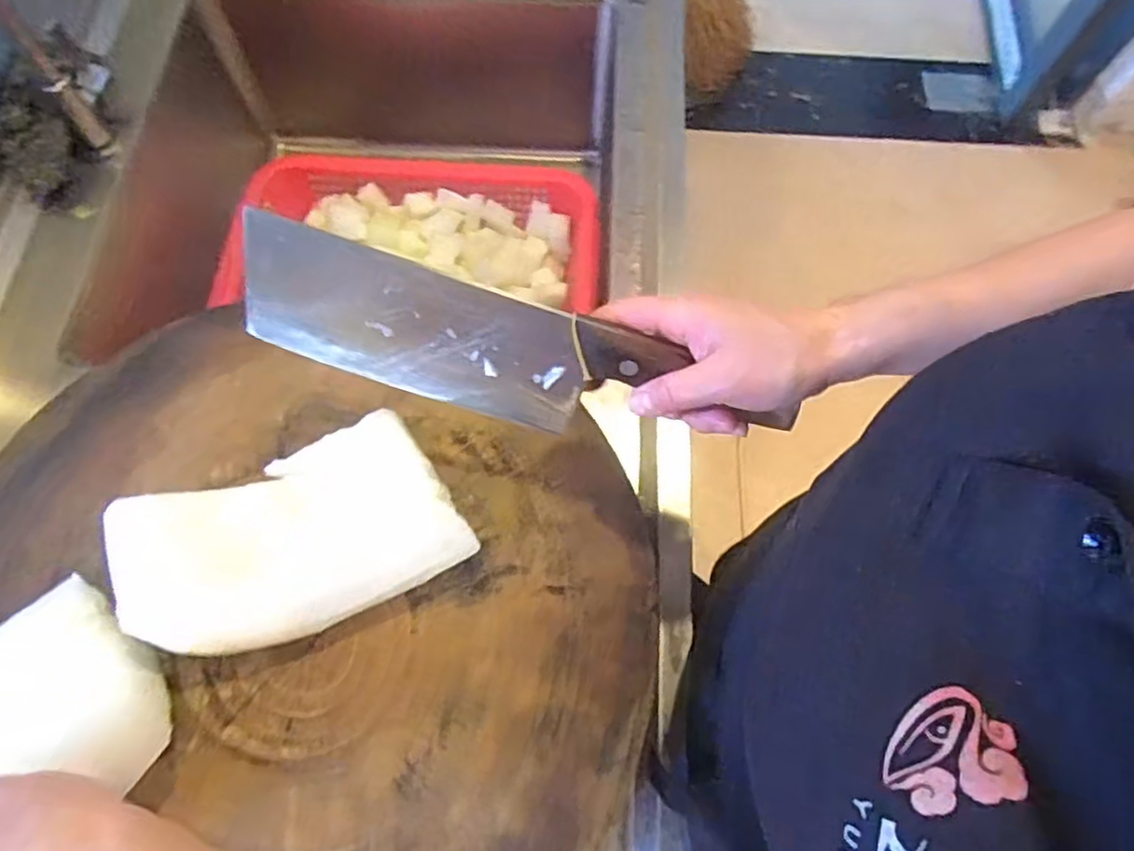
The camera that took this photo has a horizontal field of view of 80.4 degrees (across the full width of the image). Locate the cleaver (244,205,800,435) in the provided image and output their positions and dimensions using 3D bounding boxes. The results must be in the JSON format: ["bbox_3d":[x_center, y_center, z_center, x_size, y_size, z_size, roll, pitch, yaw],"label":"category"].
[{"bbox_3d":[-0.071,-0.053,0.393,0.249,0.098,0.024,18,45,-5],"label":"cleaver"}]

